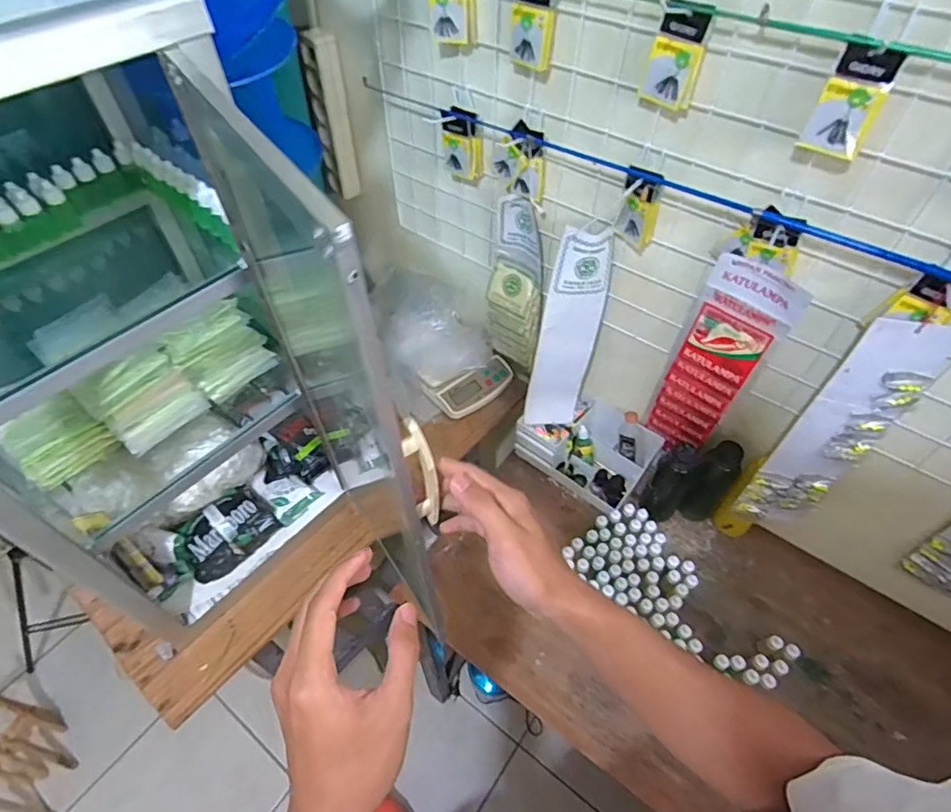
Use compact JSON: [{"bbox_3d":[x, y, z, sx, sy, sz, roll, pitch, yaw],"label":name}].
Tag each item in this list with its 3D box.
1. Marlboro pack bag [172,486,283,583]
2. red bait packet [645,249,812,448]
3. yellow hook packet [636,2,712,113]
[{"bbox_3d":[-0.371,0.183,0.804,0.083,0.063,0.138,35,59,25],"label":"Marlboro pack bag"},{"bbox_3d":[0.349,-0.050,0.803,0.115,0.364,0.034,28,56,20],"label":"red bait packet"},{"bbox_3d":[0.214,-0.375,0.591,0.059,0.091,0.016,36,55,26],"label":"yellow hook packet"}]

